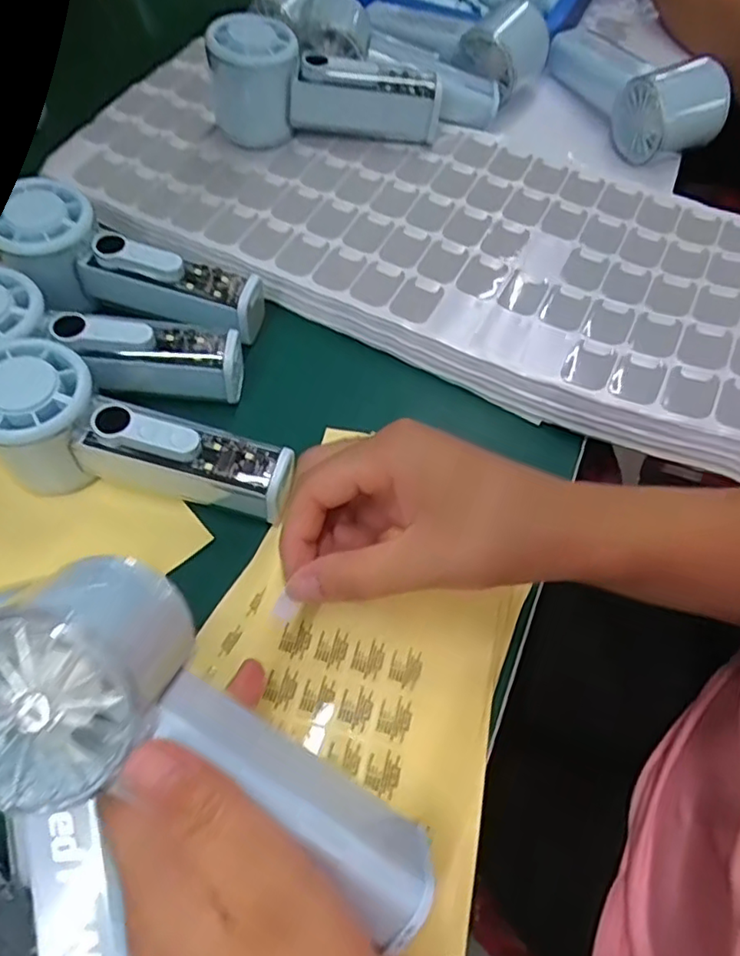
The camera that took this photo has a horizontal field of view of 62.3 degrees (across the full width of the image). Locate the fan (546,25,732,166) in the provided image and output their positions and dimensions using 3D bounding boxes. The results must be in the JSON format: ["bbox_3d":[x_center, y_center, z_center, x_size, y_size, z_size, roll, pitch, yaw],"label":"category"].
[{"bbox_3d":[0.195,-0.311,0.467,0.061,0.056,0.155,-23,62,-13],"label":"fan"}]

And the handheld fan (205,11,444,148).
[{"bbox_3d":[-0.028,-0.263,0.410,0.152,0.060,0.048,7,60,4],"label":"handheld fan"}]

